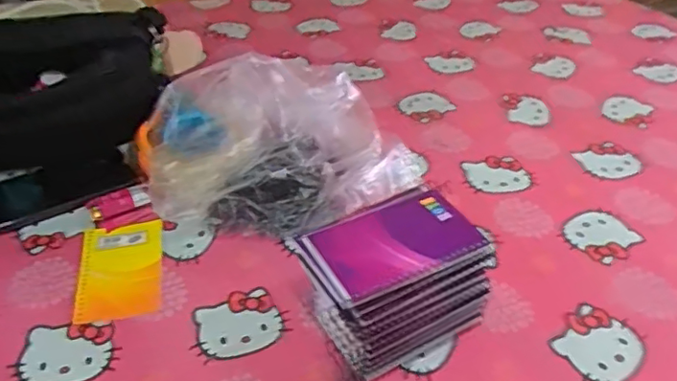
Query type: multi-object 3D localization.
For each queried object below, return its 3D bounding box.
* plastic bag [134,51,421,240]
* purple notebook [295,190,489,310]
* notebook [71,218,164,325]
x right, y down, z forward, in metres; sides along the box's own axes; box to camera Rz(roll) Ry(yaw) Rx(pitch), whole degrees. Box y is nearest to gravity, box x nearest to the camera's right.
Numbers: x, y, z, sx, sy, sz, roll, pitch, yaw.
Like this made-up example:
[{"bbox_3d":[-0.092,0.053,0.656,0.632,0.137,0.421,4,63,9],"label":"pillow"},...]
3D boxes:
[{"bbox_3d":[-0.079,-0.054,0.706,0.291,0.090,0.253,-14,42,-18],"label":"plastic bag"},{"bbox_3d":[0.044,0.043,0.484,0.133,0.016,0.080,-20,44,-24],"label":"purple notebook"},{"bbox_3d":[-0.222,0.082,0.603,0.079,0.008,0.128,-6,40,-9],"label":"notebook"}]

